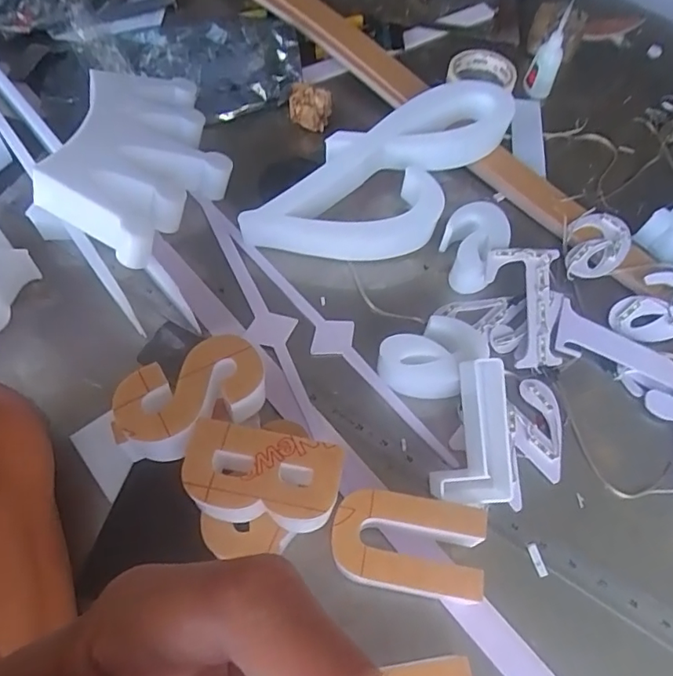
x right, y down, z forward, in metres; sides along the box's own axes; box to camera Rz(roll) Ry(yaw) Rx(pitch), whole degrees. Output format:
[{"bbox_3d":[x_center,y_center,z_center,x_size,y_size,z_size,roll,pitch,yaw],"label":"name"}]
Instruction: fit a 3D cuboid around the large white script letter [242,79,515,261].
[{"bbox_3d":[0.061,-0.173,0.584,0.135,0.070,0.307,40,66,19],"label":"large white script letter"}]

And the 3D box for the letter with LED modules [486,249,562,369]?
[{"bbox_3d":[0.186,-0.030,0.515,0.075,0.022,0.117,-3,75,-4],"label":"letter with LED modules"}]

